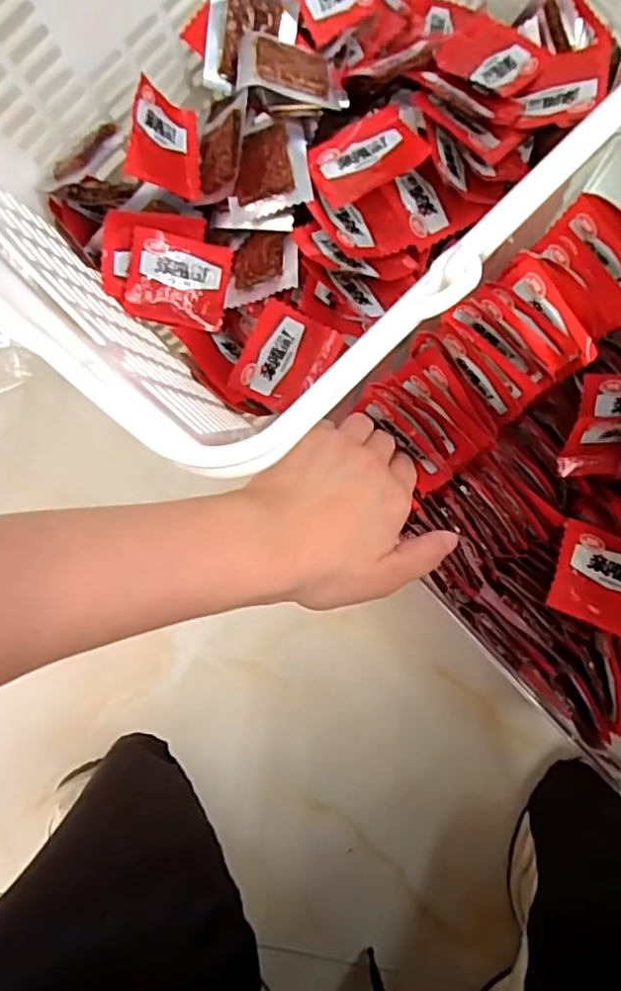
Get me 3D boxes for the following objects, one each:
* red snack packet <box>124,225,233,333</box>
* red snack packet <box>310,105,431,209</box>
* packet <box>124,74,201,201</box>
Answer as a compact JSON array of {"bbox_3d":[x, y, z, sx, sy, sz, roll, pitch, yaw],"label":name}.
[{"bbox_3d":[-0.092,-0.150,0.431,0.068,0.009,0.058,5,113,-25],"label":"red snack packet"},{"bbox_3d":[0.035,-0.227,0.410,0.074,0.012,0.050,-26,87,-3],"label":"red snack packet"},{"bbox_3d":[-0.096,-0.234,0.410,0.008,0.064,0.056,10,99,27],"label":"packet"}]

